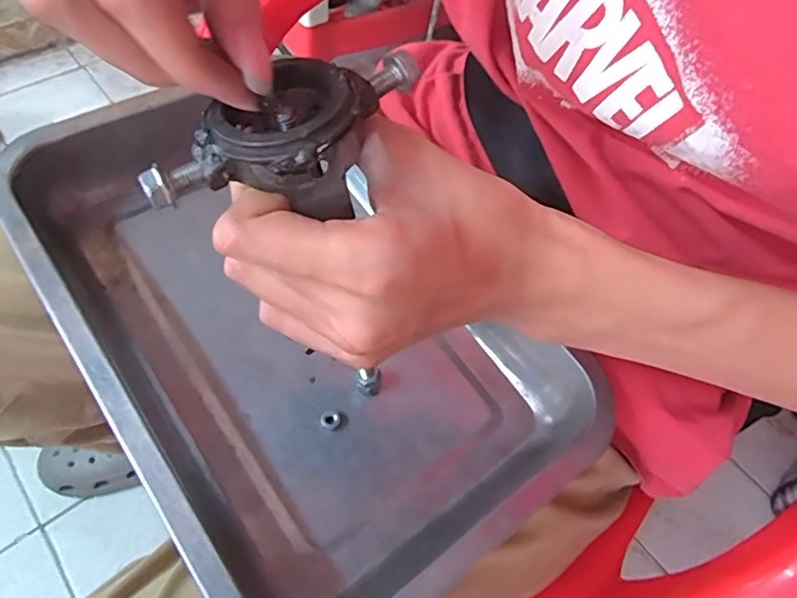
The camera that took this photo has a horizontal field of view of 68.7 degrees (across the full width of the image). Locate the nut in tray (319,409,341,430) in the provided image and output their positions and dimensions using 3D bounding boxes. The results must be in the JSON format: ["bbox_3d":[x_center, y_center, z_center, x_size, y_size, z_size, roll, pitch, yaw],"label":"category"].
[{"bbox_3d":[-0.036,0.063,0.305,0.011,0.004,0.010,3,58,-5],"label":"nut in tray"}]

